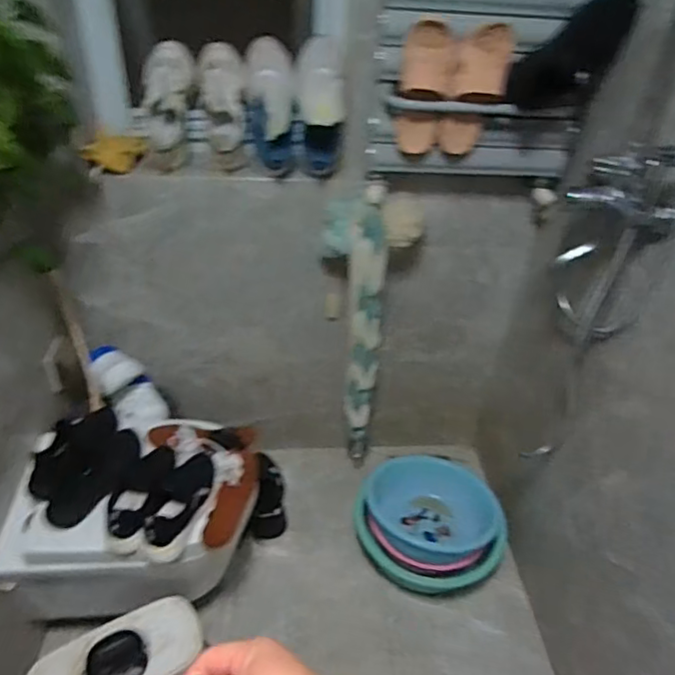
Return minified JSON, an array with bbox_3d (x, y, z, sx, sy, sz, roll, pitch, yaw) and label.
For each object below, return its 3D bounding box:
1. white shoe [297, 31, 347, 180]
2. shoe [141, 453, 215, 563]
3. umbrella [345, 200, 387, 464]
[{"bbox_3d":[-0.040,-0.517,1.310,0.102,0.273,0.157,-3,39,-9],"label":"white shoe"},{"bbox_3d":[-0.320,0.322,1.178,0.092,0.103,0.256,8,38,5],"label":"shoe"},{"bbox_3d":[0.066,0.038,1.536,0.088,0.800,0.105,1,38,-4],"label":"umbrella"}]

